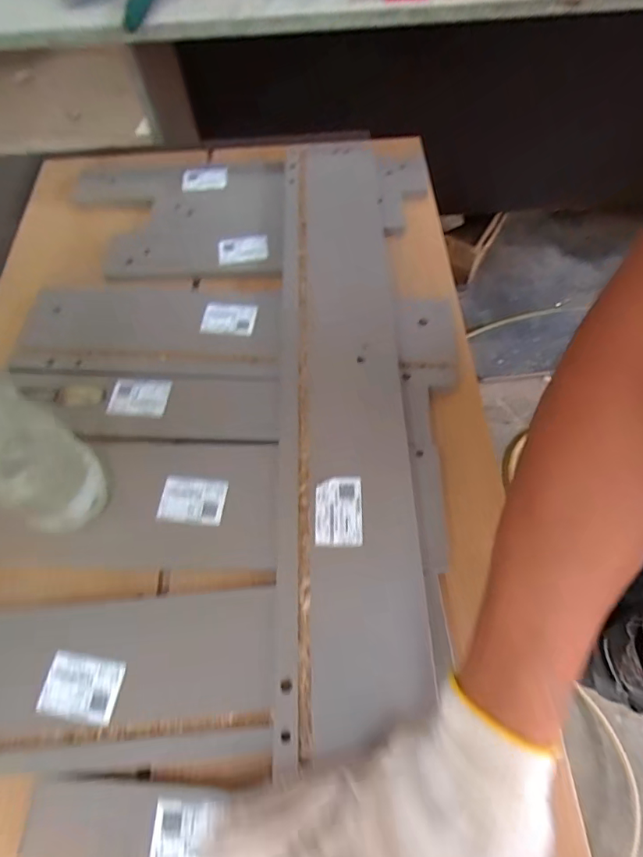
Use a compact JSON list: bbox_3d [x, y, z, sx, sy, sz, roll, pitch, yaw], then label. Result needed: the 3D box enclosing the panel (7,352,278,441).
[{"bbox_3d":[-0.188,-0.038,0.508,0.283,0.016,0.097,1,62,5],"label":"panel"}]

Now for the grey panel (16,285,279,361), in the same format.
[{"bbox_3d":[-0.193,-0.124,0.554,0.282,0.020,0.115,-1,62,3],"label":"grey panel"}]

